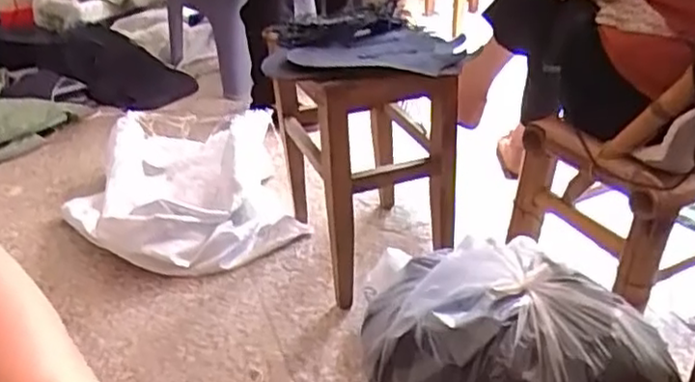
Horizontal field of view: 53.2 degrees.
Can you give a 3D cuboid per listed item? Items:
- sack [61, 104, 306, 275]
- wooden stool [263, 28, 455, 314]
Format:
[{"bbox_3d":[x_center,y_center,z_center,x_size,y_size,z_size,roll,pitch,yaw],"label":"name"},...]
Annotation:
[{"bbox_3d":[-0.343,-0.012,1.410,0.426,0.146,0.449,-12,32,-16],"label":"sack"},{"bbox_3d":[0.004,-0.062,1.208,0.270,0.422,0.358,-11,31,-14],"label":"wooden stool"}]

